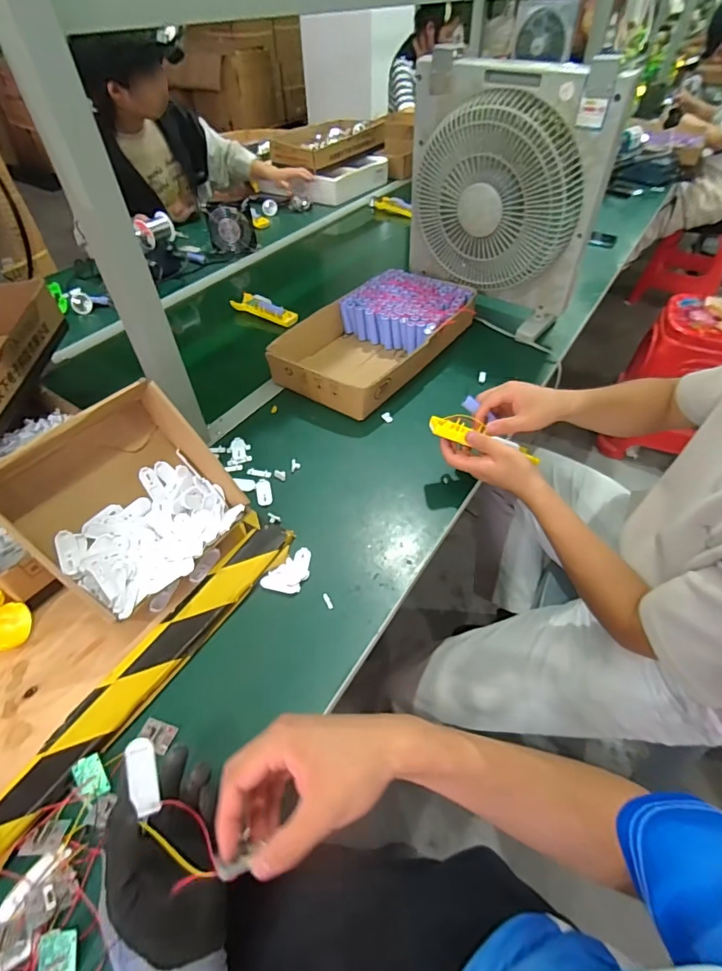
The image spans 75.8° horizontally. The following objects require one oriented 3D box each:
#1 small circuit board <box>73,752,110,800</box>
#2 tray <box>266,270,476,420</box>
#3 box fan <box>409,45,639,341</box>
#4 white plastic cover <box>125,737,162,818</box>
[{"bbox_3d":[-0.251,0.272,0.432,0.024,0.004,0.038,-28,63,-29],"label":"small circuit board"},{"bbox_3d":[0.027,-0.296,0.913,0.257,0.076,0.423,30,55,26],"label":"tray"},{"bbox_3d":[0.246,-0.521,0.883,0.369,0.410,0.081,26,53,23],"label":"box fan"},{"bbox_3d":[-0.180,0.234,0.380,0.023,0.010,0.049,0,54,-35],"label":"white plastic cover"}]

